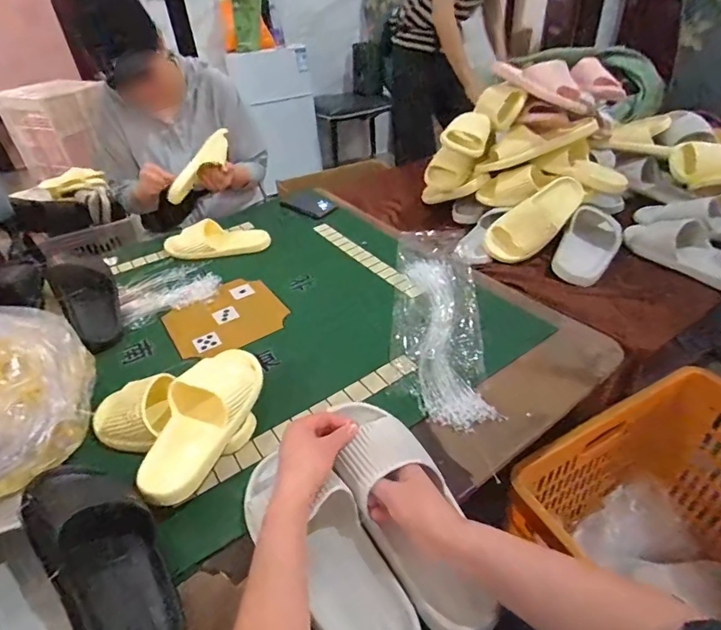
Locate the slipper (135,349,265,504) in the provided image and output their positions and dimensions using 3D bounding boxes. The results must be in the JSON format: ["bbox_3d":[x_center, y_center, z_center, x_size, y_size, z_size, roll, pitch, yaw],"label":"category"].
[{"bbox_3d":[-0.212,0.144,0.615,0.105,0.083,0.247,3,38,9],"label":"slipper"}]

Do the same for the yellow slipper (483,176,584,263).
[{"bbox_3d":[0.382,-0.212,0.945,0.248,0.070,0.098,-41,44,-3],"label":"yellow slipper"}]

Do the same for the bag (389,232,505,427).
[{"bbox_3d":[0.136,-0.017,0.803,0.148,0.025,0.523,0,37,5],"label":"bag"}]

